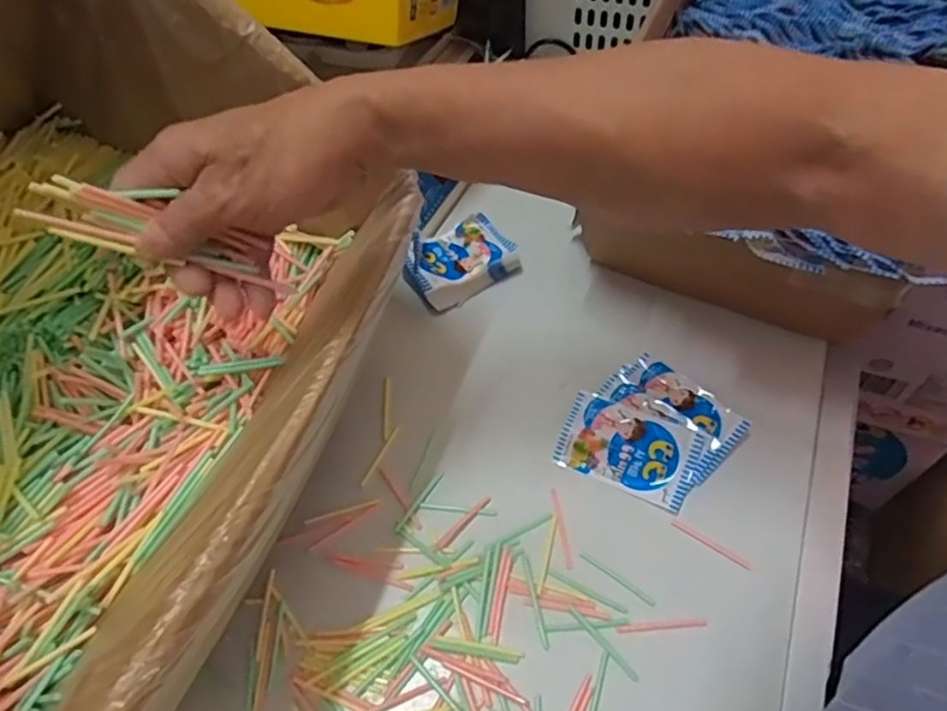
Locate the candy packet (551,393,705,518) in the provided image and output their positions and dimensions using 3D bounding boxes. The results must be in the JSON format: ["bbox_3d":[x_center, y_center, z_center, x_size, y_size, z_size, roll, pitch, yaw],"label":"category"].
[{"bbox_3d":[0.122,0.073,0.497,0.104,0.007,0.064,20,80,16],"label":"candy packet"}]

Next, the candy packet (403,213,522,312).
[{"bbox_3d":[-0.016,-0.093,0.627,0.106,0.034,0.076,-30,58,-18],"label":"candy packet"}]

